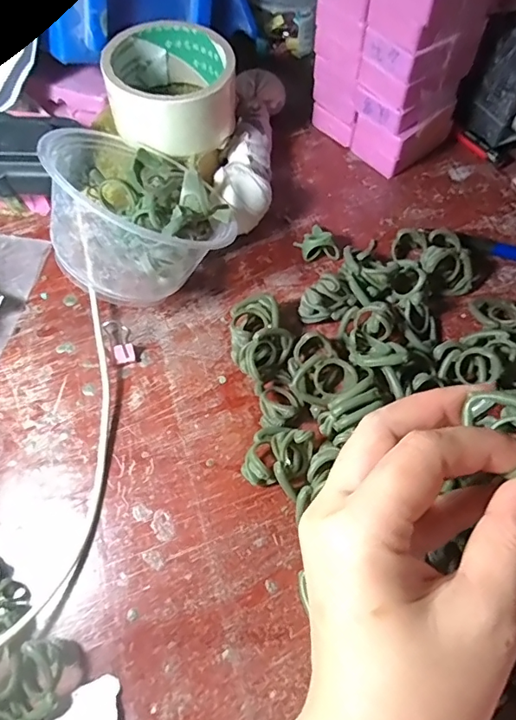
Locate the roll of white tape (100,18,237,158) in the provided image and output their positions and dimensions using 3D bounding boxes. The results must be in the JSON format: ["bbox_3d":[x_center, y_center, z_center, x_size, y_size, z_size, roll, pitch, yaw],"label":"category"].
[{"bbox_3d":[-0.058,-0.185,0.337,0.085,0.050,0.090,0,64,0],"label":"roll of white tape"}]

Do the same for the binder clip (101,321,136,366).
[{"bbox_3d":[-0.089,-0.014,0.311,0.013,0.015,0.031,-21,64,-9],"label":"binder clip"}]

